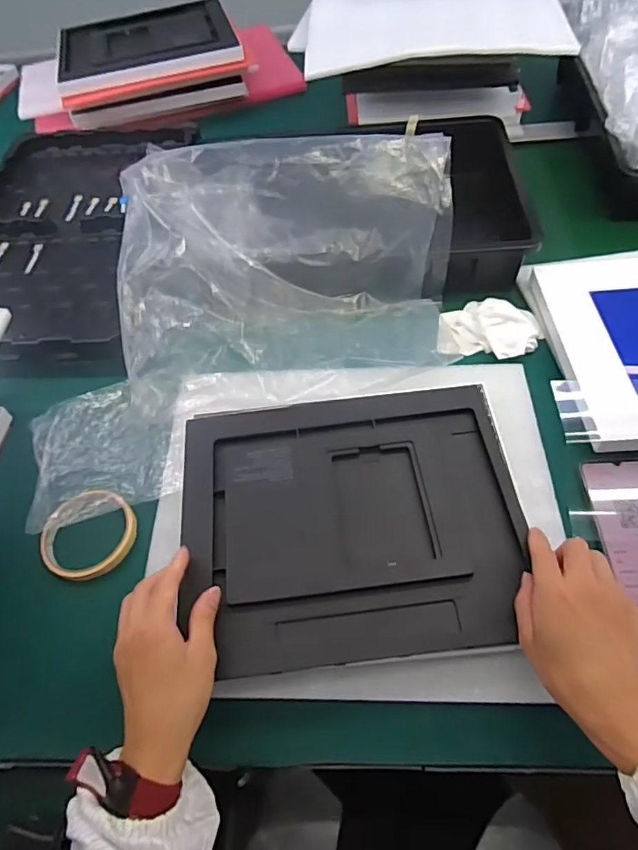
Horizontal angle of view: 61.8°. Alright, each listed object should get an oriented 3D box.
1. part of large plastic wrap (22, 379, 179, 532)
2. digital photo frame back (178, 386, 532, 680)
[{"bbox_3d":[-0.226,0.023,0.573,0.150,0.023,0.167,-18,56,-6],"label":"part of large plastic wrap"},{"bbox_3d":[0.029,0.081,0.471,0.288,0.021,0.237,-7,56,-1],"label":"digital photo frame back"}]

